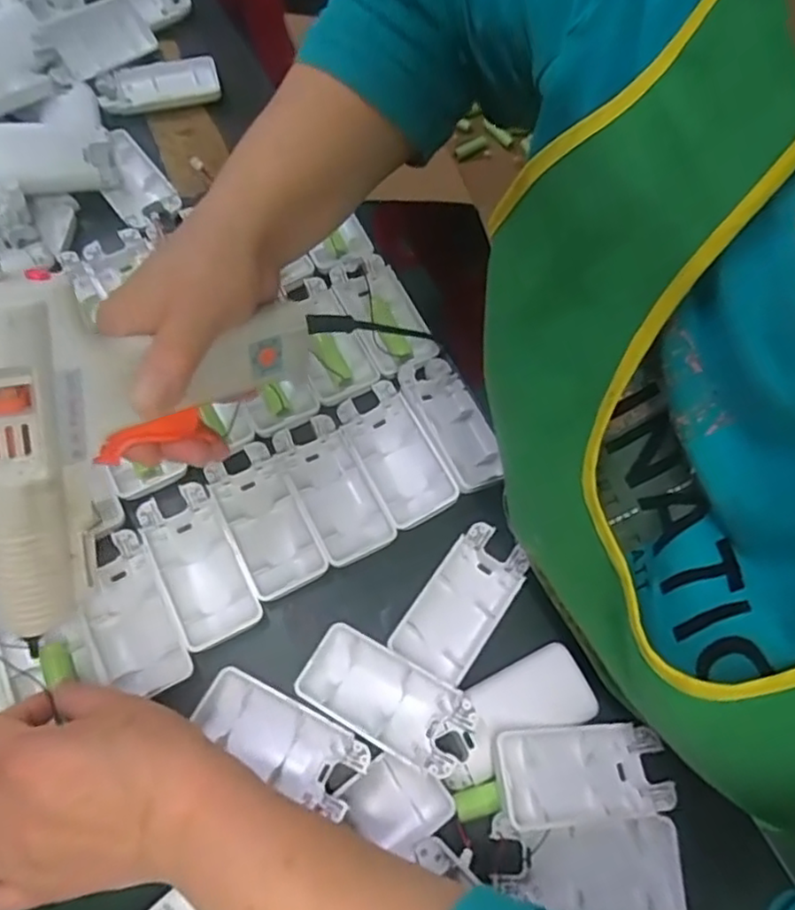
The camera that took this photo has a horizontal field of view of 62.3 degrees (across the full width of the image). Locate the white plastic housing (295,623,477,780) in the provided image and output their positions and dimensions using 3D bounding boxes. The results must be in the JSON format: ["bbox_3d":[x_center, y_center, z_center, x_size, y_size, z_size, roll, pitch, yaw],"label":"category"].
[{"bbox_3d":[-0.007,0.130,0.354,0.092,0.016,0.046,29,69,9],"label":"white plastic housing"}]

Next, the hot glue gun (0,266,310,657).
[{"bbox_3d":[-0.126,-0.012,0.333,0.163,0.164,0.038,-18,36,-38],"label":"hot glue gun"}]

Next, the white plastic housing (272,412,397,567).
[{"bbox_3d":[-0.040,0.022,0.412,0.044,0.020,0.093,-25,71,-13],"label":"white plastic housing"}]

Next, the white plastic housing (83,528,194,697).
[{"bbox_3d":[-0.152,0.094,0.377,0.045,0.022,0.091,-26,71,-13],"label":"white plastic housing"}]

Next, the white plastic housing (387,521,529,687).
[{"bbox_3d":[0.039,0.086,0.388,0.046,0.016,0.087,35,70,11],"label":"white plastic housing"}]

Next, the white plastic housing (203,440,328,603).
[{"bbox_3d":[-0.081,0.039,0.403,0.045,0.012,0.094,-25,71,-13],"label":"white plastic housing"}]

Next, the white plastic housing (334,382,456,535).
[{"bbox_3d":[-0.002,-0.003,0.413,0.042,0.016,0.095,-25,71,-13],"label":"white plastic housing"}]

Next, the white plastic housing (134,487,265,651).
[{"bbox_3d":[-0.117,0.066,0.390,0.043,0.021,0.093,-26,71,-13],"label":"white plastic housing"}]

